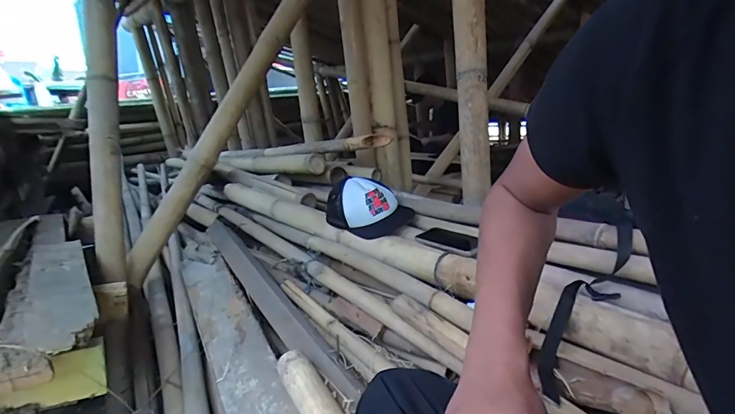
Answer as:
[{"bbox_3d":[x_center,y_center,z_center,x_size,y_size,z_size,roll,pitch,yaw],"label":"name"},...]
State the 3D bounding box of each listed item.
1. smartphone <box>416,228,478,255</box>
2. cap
[{"bbox_3d":[0.183,0.075,0.933,0.070,0.008,0.165,-35,29,-33],"label":"smartphone"},{"bbox_3d":[-0.014,-0.010,1.139,0.268,0.133,0.159,10,18,41],"label":"cap"}]

